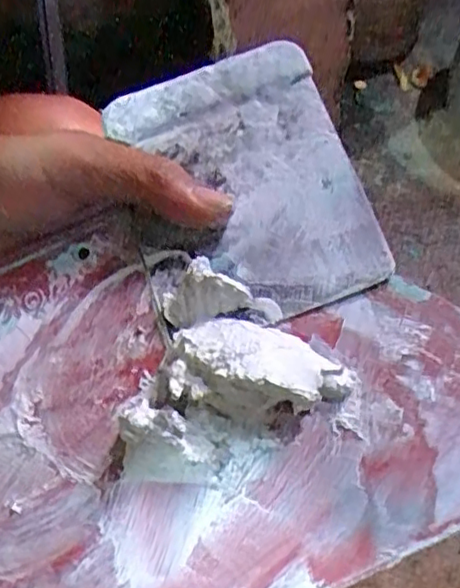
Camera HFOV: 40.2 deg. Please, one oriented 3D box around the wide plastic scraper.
[{"bbox_3d":[0.002,-0.038,0.218,0.077,0.006,0.102,-19,69,5],"label":"wide plastic scraper"}]

